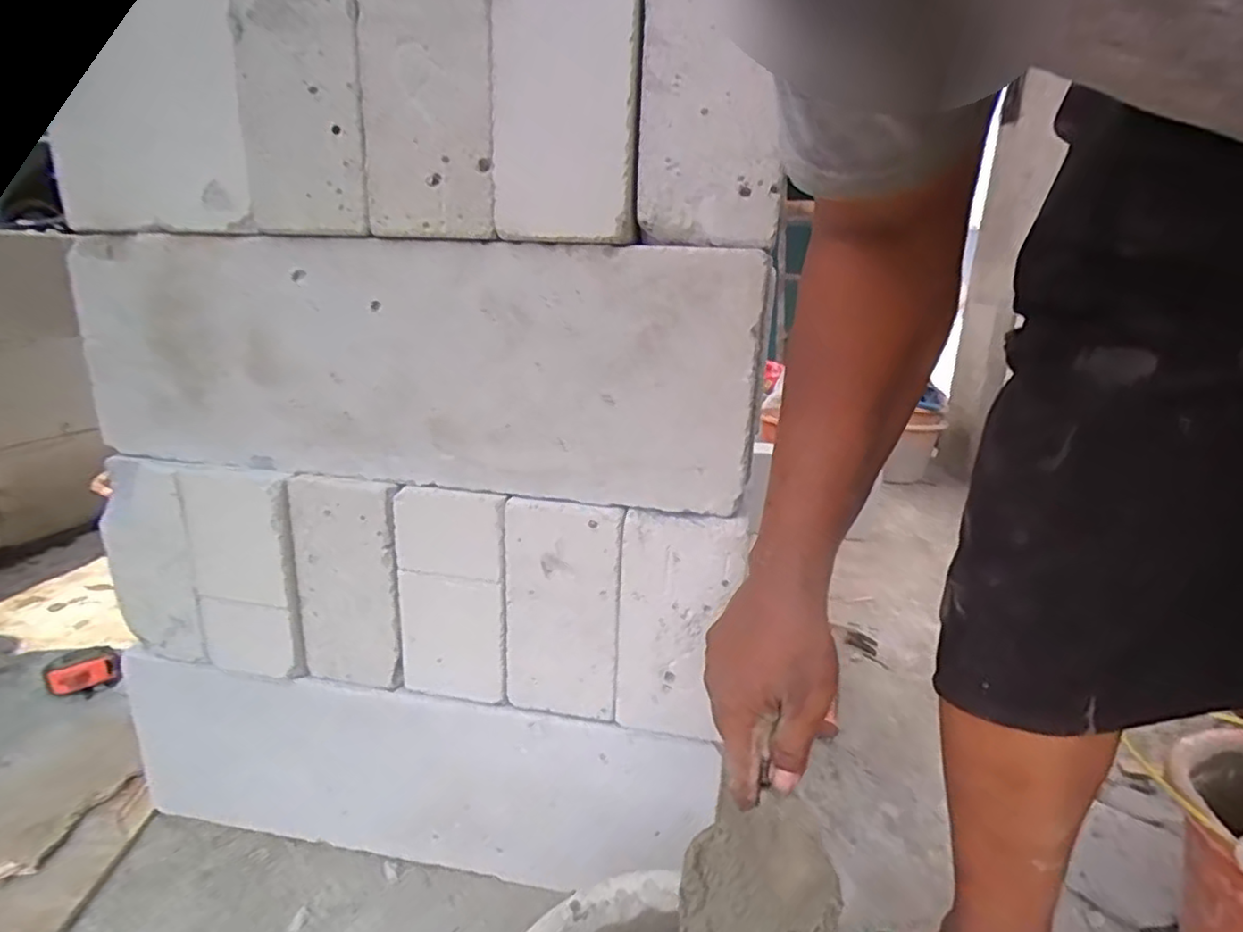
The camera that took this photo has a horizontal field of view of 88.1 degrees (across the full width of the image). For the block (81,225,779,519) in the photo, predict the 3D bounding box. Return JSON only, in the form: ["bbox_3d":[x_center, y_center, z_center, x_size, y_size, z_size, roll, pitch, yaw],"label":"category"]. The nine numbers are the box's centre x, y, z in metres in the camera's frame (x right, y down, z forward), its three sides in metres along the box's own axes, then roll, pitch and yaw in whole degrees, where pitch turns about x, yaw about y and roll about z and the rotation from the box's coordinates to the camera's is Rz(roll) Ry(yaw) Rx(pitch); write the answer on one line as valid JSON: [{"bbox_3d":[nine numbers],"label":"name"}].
[{"bbox_3d":[-0.190,-0.080,0.516,0.577,0.191,0.076,5,18,7],"label":"block"}]

